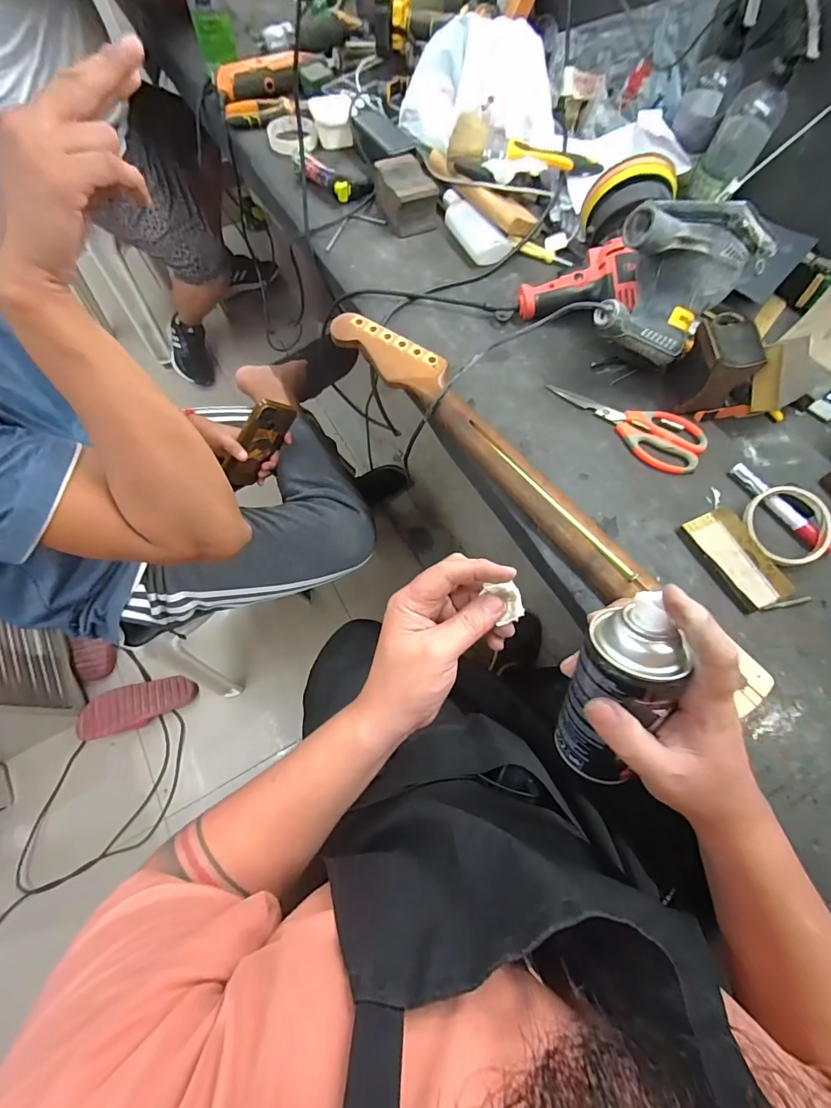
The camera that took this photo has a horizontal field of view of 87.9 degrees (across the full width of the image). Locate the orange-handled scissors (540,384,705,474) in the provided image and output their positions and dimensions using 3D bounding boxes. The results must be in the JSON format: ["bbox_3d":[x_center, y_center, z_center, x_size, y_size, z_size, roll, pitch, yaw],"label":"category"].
[{"bbox_3d":[0.262,-0.169,0.538,0.194,0.010,0.082,36,71,12],"label":"orange-handled scissors"}]

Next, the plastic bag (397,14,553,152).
[{"bbox_3d":[0.101,-0.715,0.670,0.267,0.102,0.167,29,70,10],"label":"plastic bag"}]

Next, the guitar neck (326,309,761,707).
[{"bbox_3d":[0.123,-0.096,0.498,0.074,0.028,0.629,-38,74,-15],"label":"guitar neck"}]

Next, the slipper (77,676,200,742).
[{"bbox_3d":[-0.685,0.376,1.072,0.256,0.064,0.099,-18,69,-8],"label":"slipper"}]

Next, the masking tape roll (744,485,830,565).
[{"bbox_3d":[0.403,-0.032,0.468,0.079,0.031,0.088,-16,69,-8],"label":"masking tape roll"}]

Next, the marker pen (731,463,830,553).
[{"bbox_3d":[0.412,-0.052,0.489,0.018,0.022,0.129,-32,72,-13],"label":"marker pen"}]

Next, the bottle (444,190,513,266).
[{"bbox_3d":[0.088,-0.504,0.666,0.062,0.031,0.149,-21,70,-10],"label":"bottle"}]

